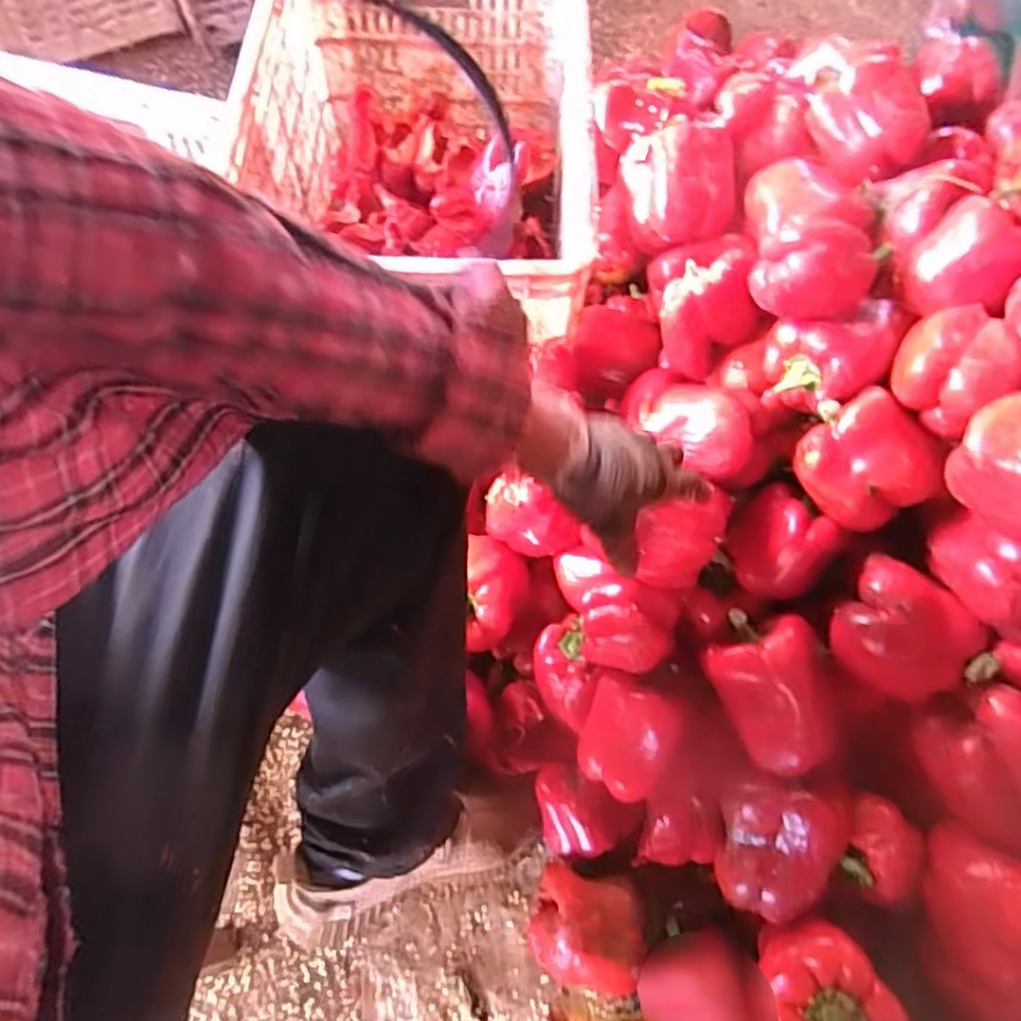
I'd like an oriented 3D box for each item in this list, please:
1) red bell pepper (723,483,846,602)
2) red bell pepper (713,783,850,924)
[{"bbox_3d":[0.223,0.027,0.607,0.082,0.061,0.073,38,70,17],"label":"red bell pepper"},{"bbox_3d":[0.210,0.268,0.568,0.089,0.060,0.114,14,96,25],"label":"red bell pepper"}]

